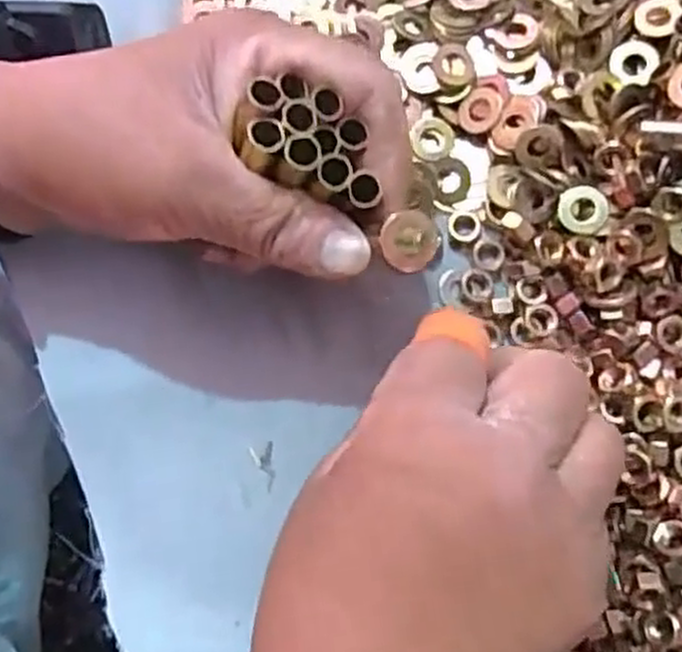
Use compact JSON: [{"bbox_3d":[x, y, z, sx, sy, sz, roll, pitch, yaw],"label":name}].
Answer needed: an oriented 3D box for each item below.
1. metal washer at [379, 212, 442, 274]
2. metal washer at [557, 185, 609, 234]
[{"bbox_3d":[0.019,-0.023,0.224,0.016,0.006,0.016,5,109,15],"label":"metal washer"},{"bbox_3d":[0.083,-0.040,0.276,0.017,0.005,0.017,0,78,1],"label":"metal washer"}]

